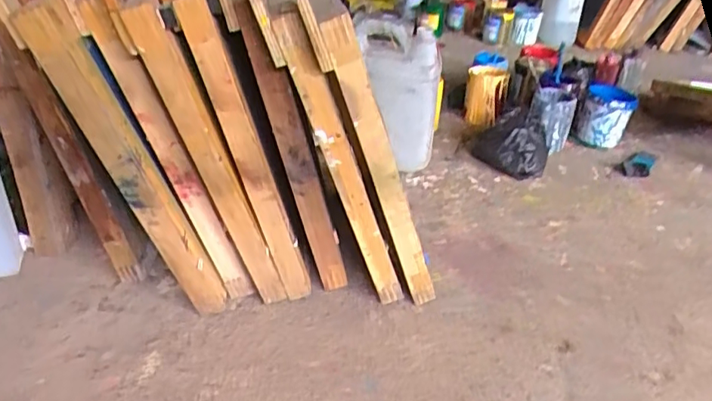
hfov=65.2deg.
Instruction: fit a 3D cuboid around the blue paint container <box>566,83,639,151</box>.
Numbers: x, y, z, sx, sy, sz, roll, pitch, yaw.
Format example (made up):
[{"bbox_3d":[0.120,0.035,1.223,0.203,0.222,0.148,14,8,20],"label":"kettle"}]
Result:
[{"bbox_3d":[0.631,-0.216,1.416,0.132,0.134,0.134,16,34,24],"label":"blue paint container"}]

